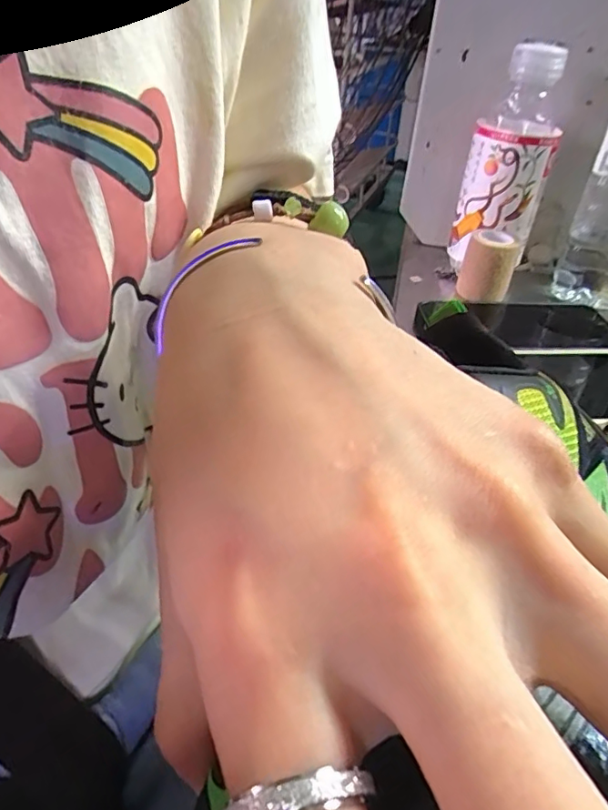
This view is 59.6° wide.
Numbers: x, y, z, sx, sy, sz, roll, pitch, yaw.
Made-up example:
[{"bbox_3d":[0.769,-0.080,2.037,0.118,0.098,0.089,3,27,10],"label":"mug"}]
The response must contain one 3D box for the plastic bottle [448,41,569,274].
[{"bbox_3d":[0.172,-0.202,0.443,0.063,0.169,0.060,-9,40,-16],"label":"plastic bottle"}]

